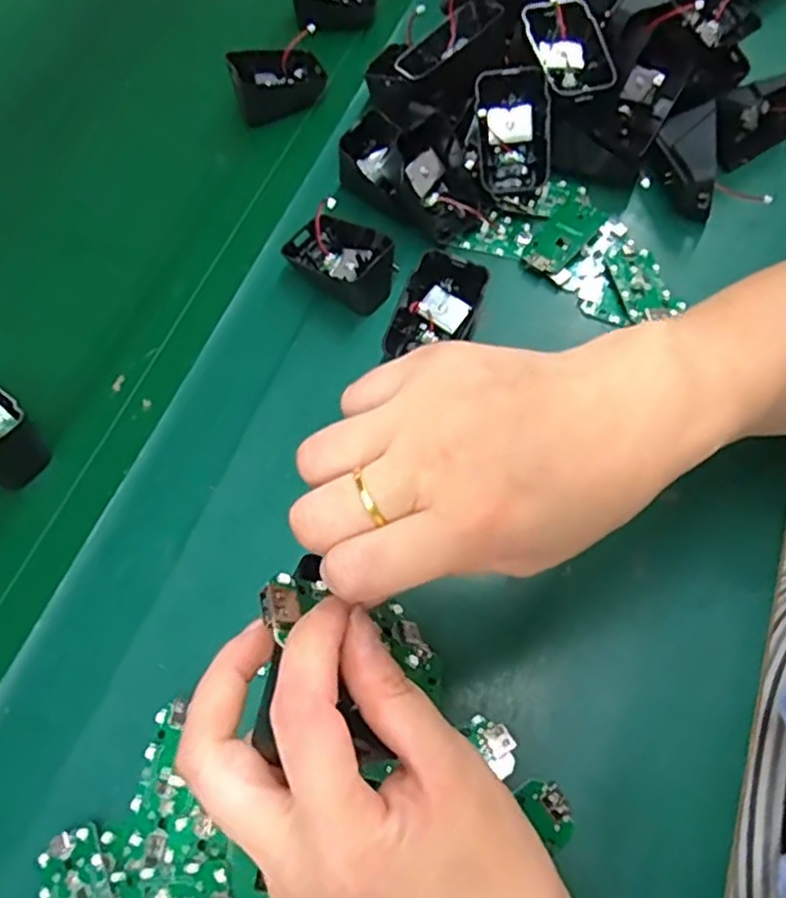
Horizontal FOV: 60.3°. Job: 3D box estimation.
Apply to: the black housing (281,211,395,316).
[{"bbox_3d":[-0.032,-0.119,0.424,0.071,0.032,0.039,28,69,13],"label":"black housing"}]

